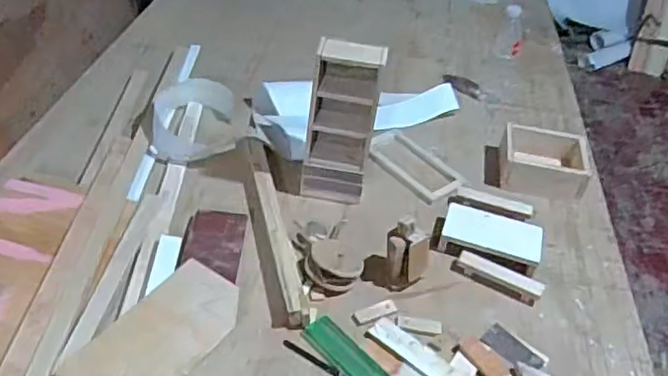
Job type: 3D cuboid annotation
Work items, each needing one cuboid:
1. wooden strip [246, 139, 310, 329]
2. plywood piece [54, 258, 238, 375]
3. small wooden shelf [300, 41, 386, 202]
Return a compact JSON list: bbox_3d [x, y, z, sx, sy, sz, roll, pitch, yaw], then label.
[{"bbox_3d":[-0.102,0.052,1.024,0.047,0.041,0.421,-6,42,-15],"label":"wooden strip"},{"bbox_3d":[-0.234,0.200,0.825,0.127,0.011,0.244,28,46,16],"label":"plywood piece"},{"bbox_3d":[0.008,-0.099,1.038,0.121,0.299,0.060,14,41,7],"label":"small wooden shelf"}]

